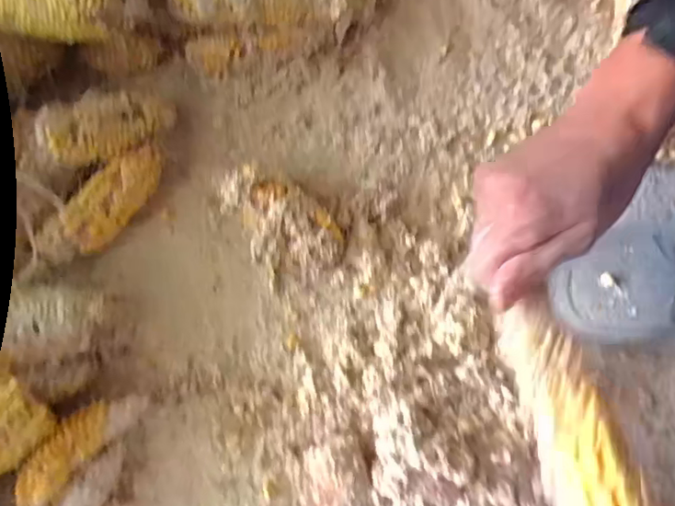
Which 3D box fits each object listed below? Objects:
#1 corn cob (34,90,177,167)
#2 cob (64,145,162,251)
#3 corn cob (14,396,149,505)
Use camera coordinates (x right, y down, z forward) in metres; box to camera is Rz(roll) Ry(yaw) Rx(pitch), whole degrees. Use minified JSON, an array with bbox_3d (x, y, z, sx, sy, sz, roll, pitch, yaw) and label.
[{"bbox_3d":[-0.176,-0.104,0.452,0.112,0.035,0.042,-25,76,-38],"label":"corn cob"},{"bbox_3d":[-0.177,-0.044,0.463,0.034,0.042,0.096,41,78,9],"label":"cob"},{"bbox_3d":[-0.179,0.147,0.411,0.052,0.043,0.103,35,78,7],"label":"corn cob"}]

